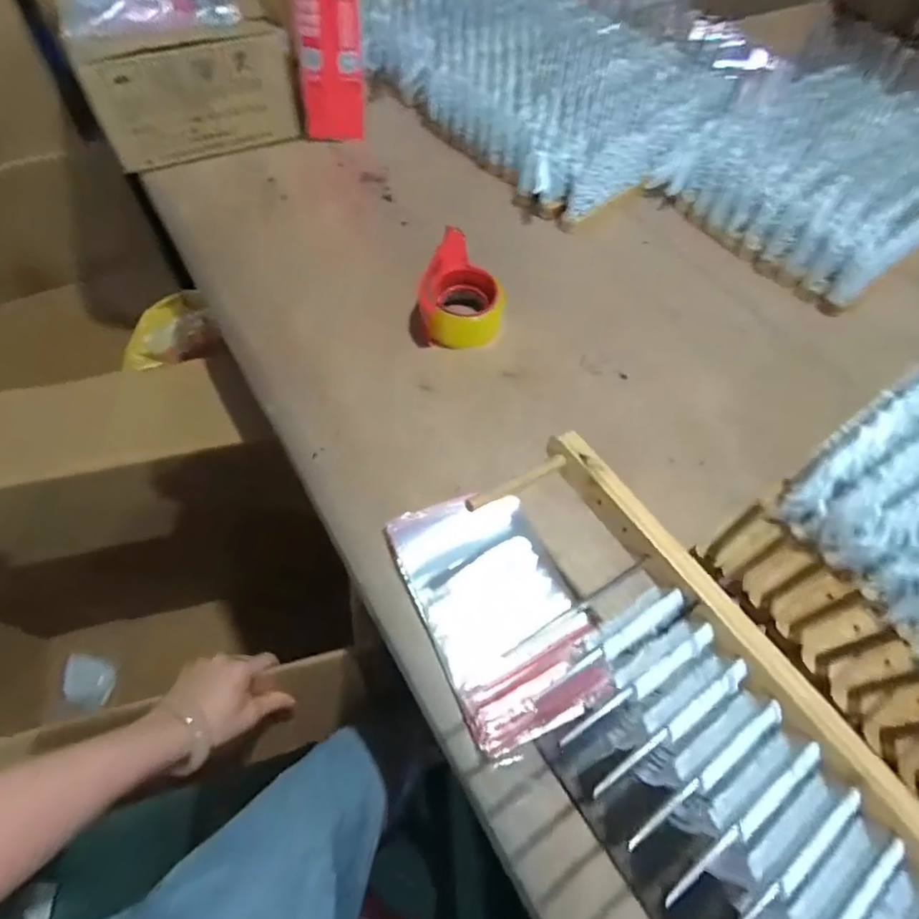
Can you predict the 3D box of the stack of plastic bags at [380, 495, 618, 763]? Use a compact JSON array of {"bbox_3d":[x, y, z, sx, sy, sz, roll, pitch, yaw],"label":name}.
[{"bbox_3d":[0.036,0.125,0.467,0.130,0.029,0.215,-24,59,-11],"label":"stack of plastic bags"}]

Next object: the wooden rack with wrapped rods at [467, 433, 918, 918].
[{"bbox_3d":[0.175,0.219,0.363,0.135,0.141,0.488,-29,64,-18],"label":"wooden rack with wrapped rods"}]

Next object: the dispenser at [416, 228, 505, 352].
[{"bbox_3d":[0.003,-0.212,0.670,0.106,0.062,0.143,3,59,0],"label":"dispenser"}]

